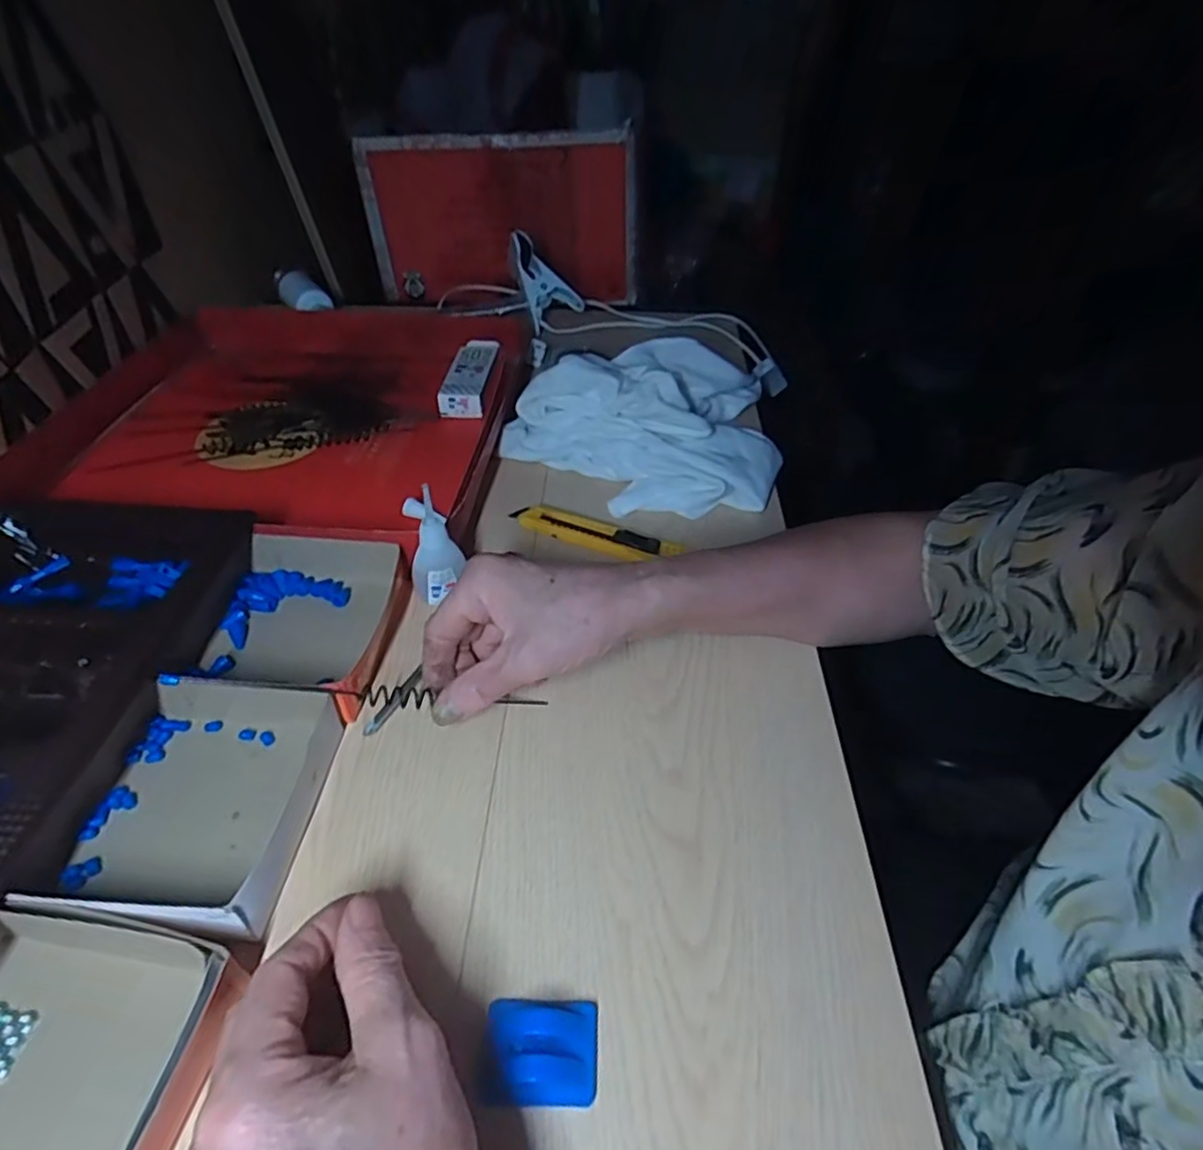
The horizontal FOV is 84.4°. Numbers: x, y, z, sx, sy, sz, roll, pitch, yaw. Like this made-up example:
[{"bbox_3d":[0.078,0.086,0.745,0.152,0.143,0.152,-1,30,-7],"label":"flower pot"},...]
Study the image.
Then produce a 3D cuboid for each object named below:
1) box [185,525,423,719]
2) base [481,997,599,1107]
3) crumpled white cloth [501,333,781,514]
[{"bbox_3d":[-0.187,0.019,0.420,0.116,0.041,0.139,5,44,0],"label":"box"},{"bbox_3d":[-0.024,0.189,0.265,0.045,0.017,0.036,3,44,-2],"label":"base"},{"bbox_3d":[0.037,-0.136,0.569,0.235,0.080,0.177,1,44,-4],"label":"crumpled white cloth"}]

